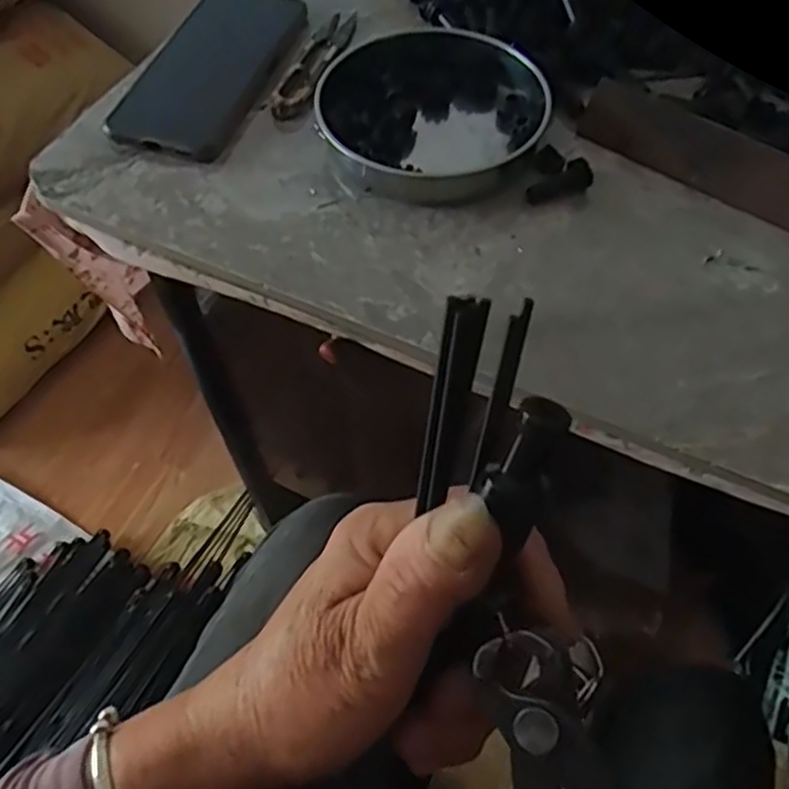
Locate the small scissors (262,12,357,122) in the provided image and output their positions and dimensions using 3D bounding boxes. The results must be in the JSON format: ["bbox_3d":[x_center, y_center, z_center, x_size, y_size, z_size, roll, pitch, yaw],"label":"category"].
[{"bbox_3d":[-0.055,-0.230,0.498,0.026,0.009,0.118,17,61,10],"label":"small scissors"}]

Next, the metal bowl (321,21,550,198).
[{"bbox_3d":[0.025,-0.181,0.449,0.134,0.026,0.127,0,60,0],"label":"metal bowl"}]

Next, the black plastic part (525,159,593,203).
[{"bbox_3d":[0.097,-0.125,0.428,0.041,0.011,0.013,-24,62,2],"label":"black plastic part"}]

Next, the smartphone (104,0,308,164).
[{"bbox_3d":[-0.122,-0.225,0.492,0.077,0.013,0.165,18,61,10],"label":"smartphone"}]

